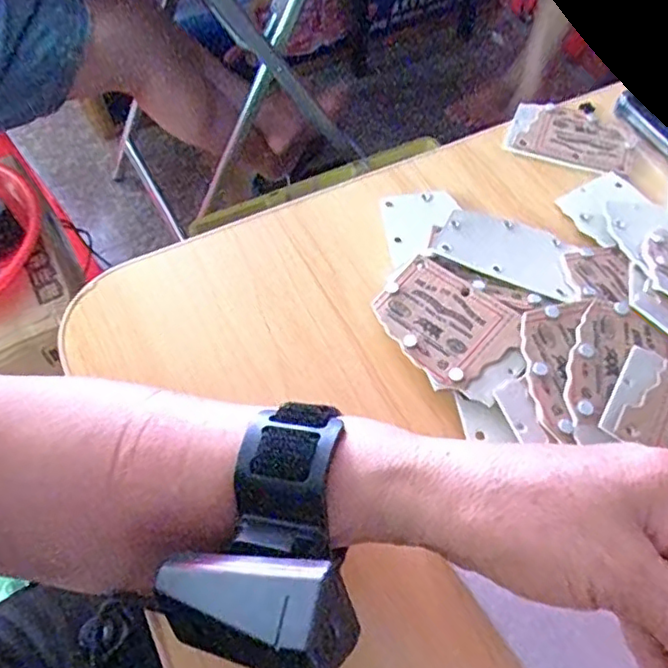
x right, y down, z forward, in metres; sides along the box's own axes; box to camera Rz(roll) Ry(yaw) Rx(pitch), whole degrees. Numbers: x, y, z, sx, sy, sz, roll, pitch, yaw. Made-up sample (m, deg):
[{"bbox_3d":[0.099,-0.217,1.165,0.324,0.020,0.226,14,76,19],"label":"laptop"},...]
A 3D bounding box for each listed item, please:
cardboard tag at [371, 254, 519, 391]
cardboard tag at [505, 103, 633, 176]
[{"bbox_3d":[0.057,-0.007,0.329,0.054,0.005,0.072,-43,62,-17],"label":"cardboard tag"},{"bbox_3d":[0.166,-0.138,0.433,0.082,0.004,0.057,21,59,12],"label":"cardboard tag"}]

